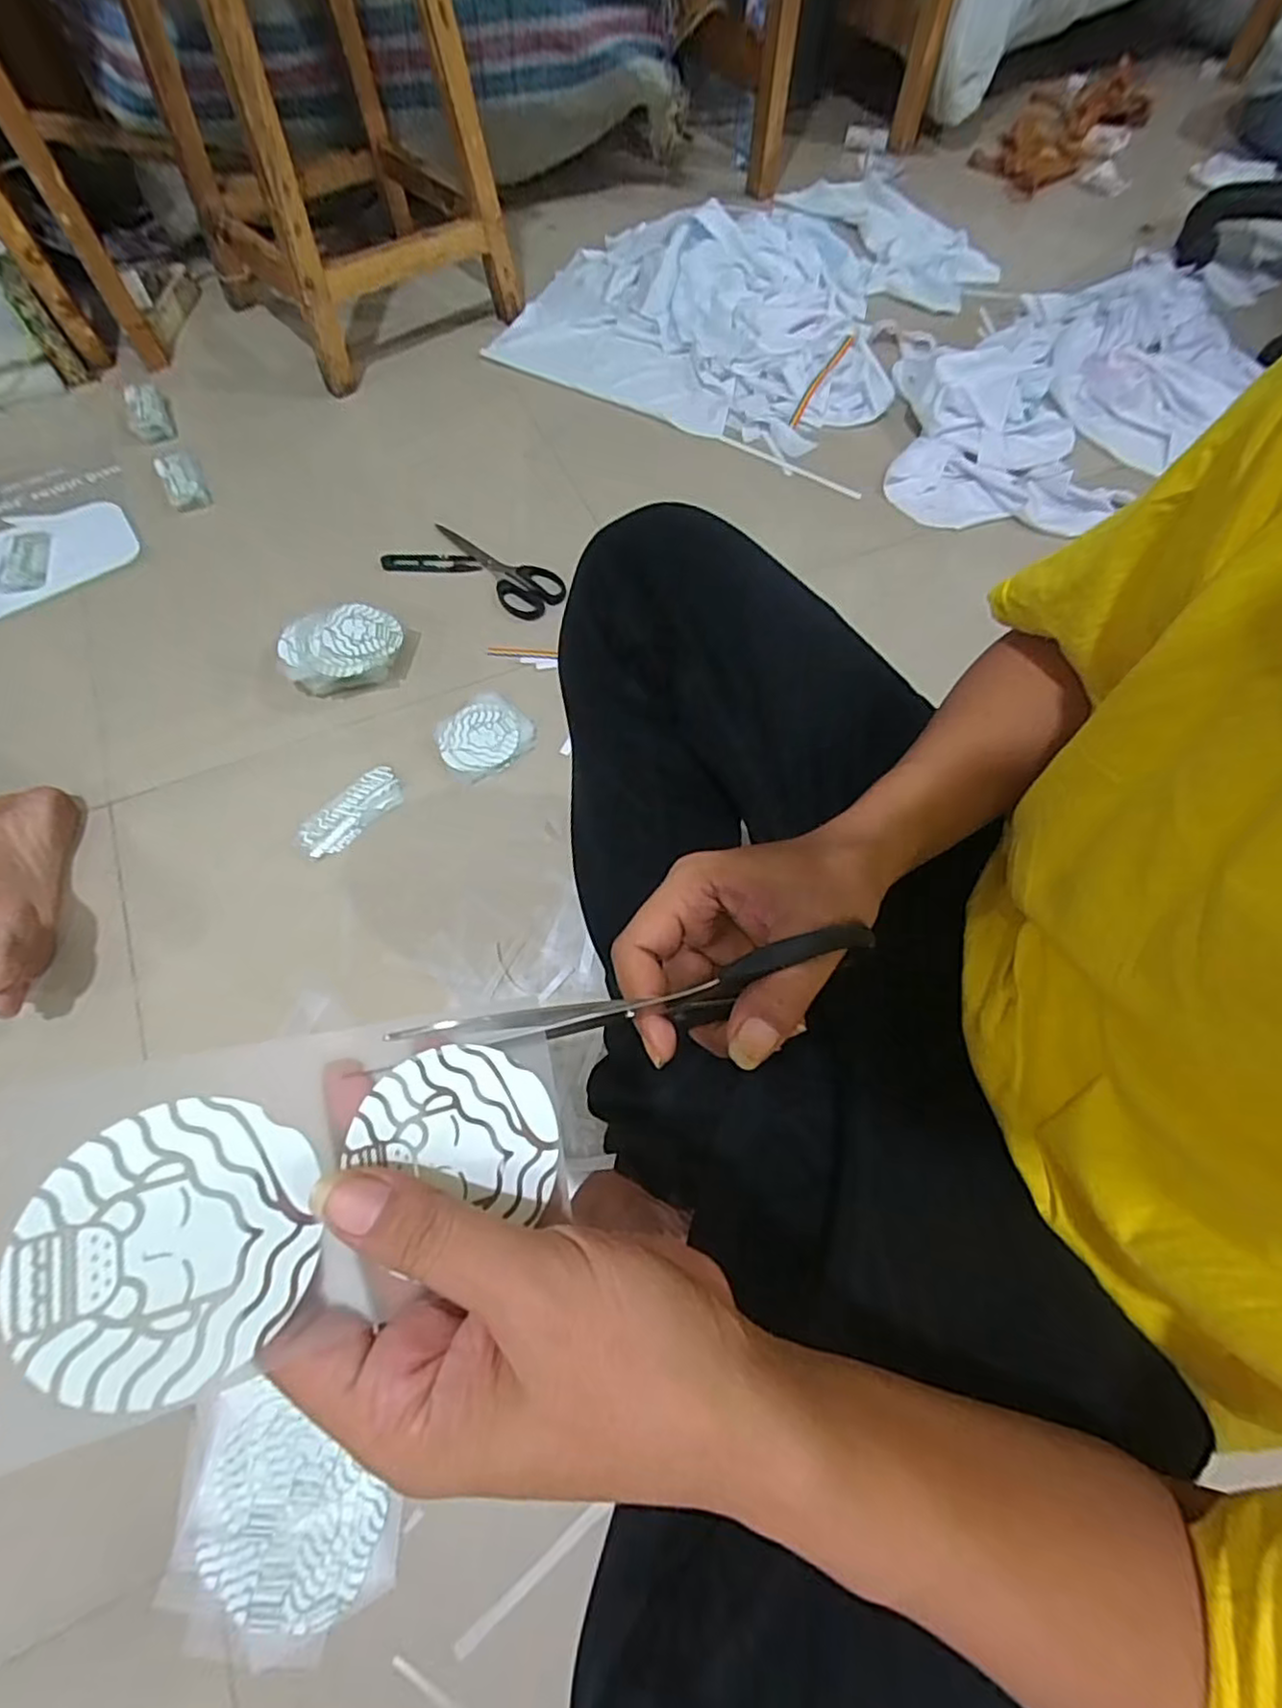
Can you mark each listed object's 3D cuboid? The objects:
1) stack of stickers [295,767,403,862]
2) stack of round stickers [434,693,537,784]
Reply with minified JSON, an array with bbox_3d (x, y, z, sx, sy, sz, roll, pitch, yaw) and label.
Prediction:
[{"bbox_3d":[-0.282,-0.040,0.655,0.048,0.007,0.109,39,69,16],"label":"stack of stickers"},{"bbox_3d":[-0.164,-0.122,0.699,0.096,0.015,0.086,-40,71,-18],"label":"stack of round stickers"}]

